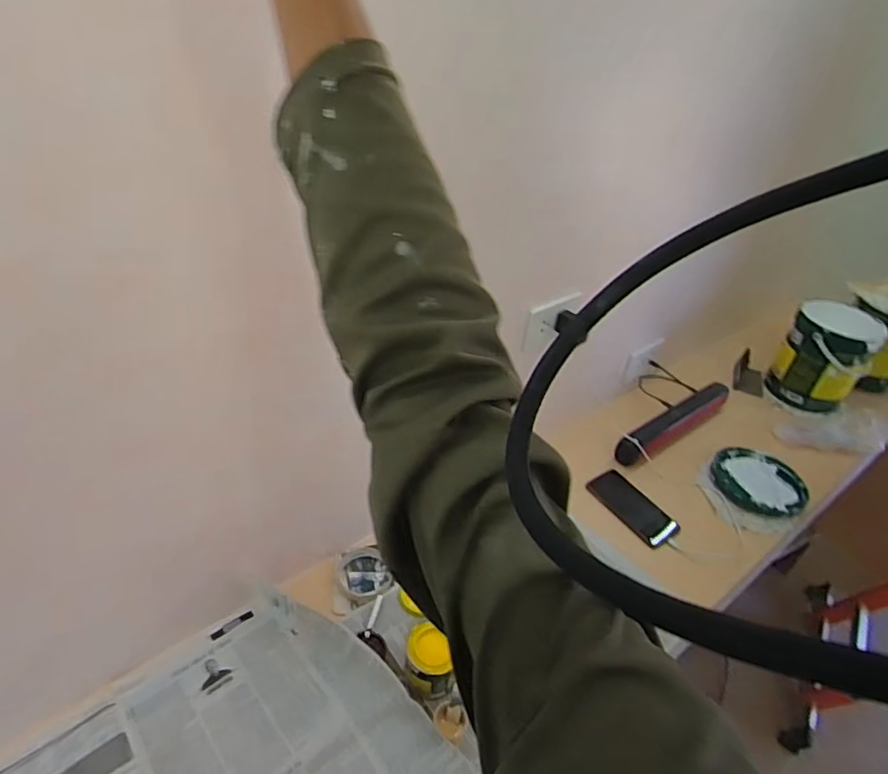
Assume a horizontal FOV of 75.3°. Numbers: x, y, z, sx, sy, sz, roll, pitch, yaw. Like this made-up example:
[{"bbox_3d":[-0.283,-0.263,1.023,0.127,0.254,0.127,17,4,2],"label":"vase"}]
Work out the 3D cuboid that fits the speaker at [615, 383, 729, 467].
[{"bbox_3d":[0.493,0.069,1.216,0.353,0.066,0.070,-24,49,-32],"label":"speaker"}]

